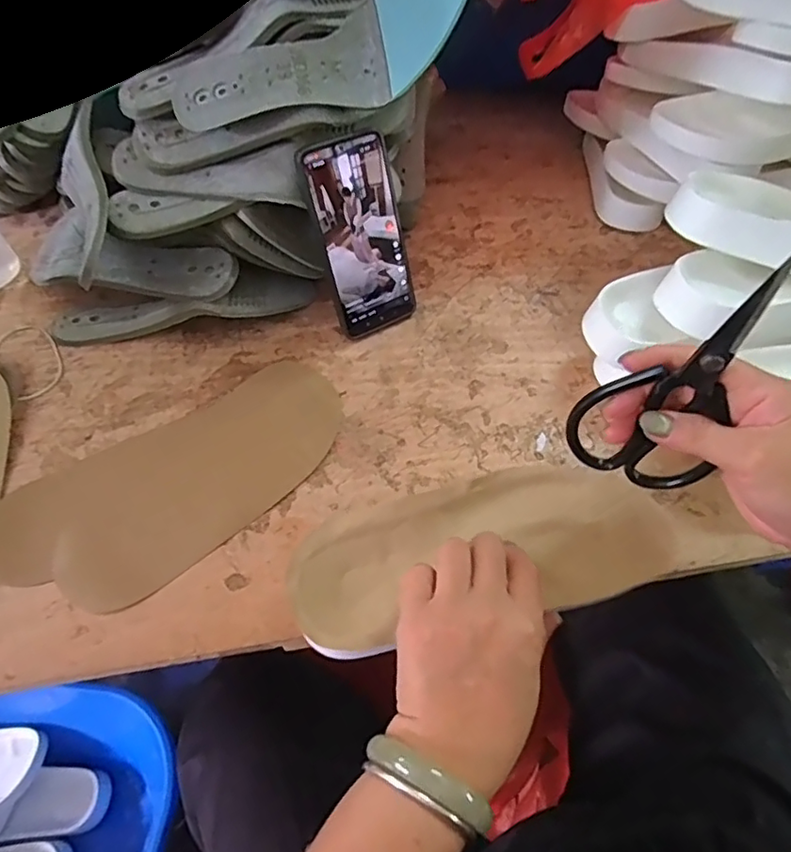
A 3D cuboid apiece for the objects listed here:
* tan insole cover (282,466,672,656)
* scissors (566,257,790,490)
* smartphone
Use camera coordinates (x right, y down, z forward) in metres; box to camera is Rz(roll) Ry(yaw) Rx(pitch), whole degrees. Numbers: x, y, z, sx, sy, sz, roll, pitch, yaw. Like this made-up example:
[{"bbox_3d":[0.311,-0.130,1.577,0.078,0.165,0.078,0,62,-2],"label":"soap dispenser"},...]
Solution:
[{"bbox_3d":[0.056,0.081,0.376,0.248,0.022,0.091,-9,54,-7],"label":"tan insole cover"},{"bbox_3d":[0.160,-0.022,0.311,0.081,0.171,0.013,30,53,9],"label":"scissors"},{"bbox_3d":[-0.029,-0.159,0.492,0.079,0.163,0.007,-26,35,-19],"label":"smartphone"}]

